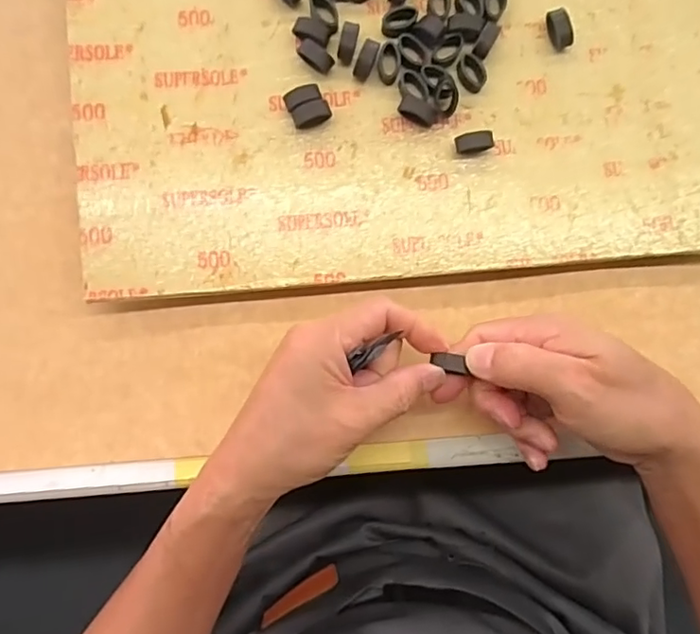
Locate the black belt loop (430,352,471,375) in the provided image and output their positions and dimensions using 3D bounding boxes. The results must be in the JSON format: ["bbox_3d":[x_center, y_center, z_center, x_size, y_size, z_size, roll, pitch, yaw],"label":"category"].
[{"bbox_3d":[0.052,0.024,0.299,0.018,0.006,0.011,6,85,-1],"label":"black belt loop"}]

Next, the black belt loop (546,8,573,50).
[{"bbox_3d":[0.126,-0.173,0.343,0.011,0.012,0.022,-19,86,-3],"label":"black belt loop"}]

